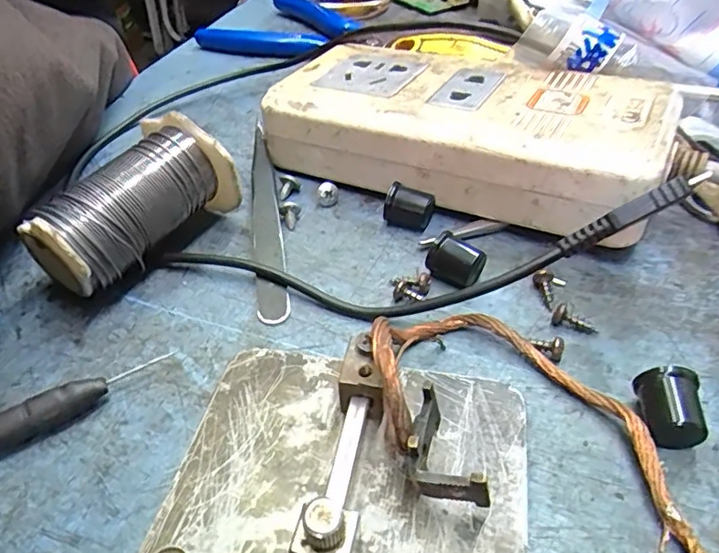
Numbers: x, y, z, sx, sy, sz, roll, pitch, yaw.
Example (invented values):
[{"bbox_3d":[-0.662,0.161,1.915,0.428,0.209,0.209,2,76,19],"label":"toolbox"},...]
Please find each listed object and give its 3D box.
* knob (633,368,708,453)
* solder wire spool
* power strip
[{"bbox_3d":[0.075,0.032,0.134,0.013,0.015,0.014,4,42,7],"label":"knob"},{"bbox_3d":[-0.075,-0.021,0.184,0.035,0.039,0.062,24,48,27],"label":"solder wire spool"},{"bbox_3d":[0.037,-0.054,0.214,0.143,0.038,0.068,20,47,23],"label":"power strip"}]

